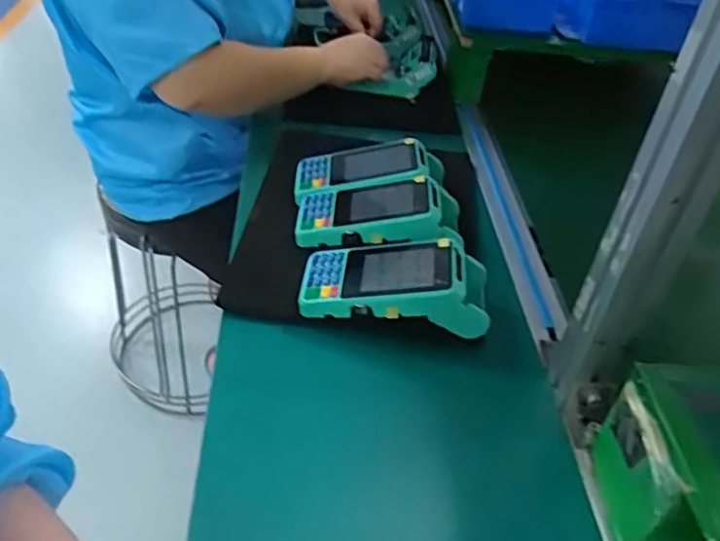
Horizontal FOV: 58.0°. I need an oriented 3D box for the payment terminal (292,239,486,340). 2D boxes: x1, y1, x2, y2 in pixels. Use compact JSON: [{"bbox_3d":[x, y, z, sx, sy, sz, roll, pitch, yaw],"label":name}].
[{"bbox_3d":[0.032,0.020,0.620,0.171,0.077,0.074,9,40,3],"label":"payment terminal"}]

